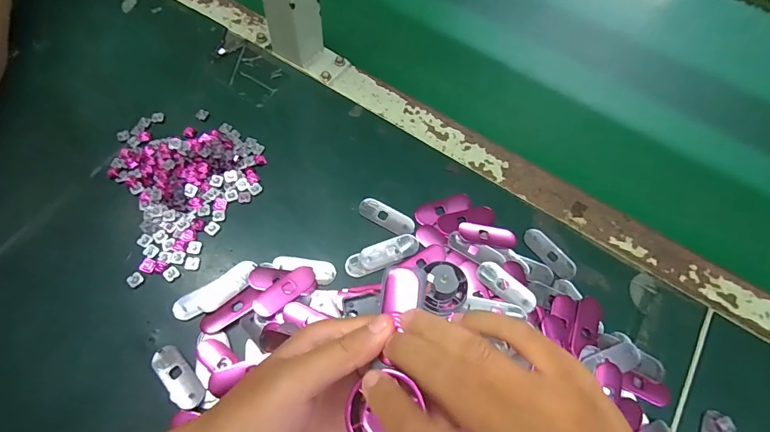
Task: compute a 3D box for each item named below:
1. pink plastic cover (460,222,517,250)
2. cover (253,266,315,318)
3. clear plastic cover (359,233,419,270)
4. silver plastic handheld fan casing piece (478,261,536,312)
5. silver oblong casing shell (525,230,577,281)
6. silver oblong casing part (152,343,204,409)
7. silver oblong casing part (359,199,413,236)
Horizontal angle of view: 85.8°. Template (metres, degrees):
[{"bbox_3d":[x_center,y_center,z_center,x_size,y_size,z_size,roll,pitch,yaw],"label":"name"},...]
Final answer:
[{"bbox_3d":[0.086,0.016,0.345,0.049,0.004,0.018,10,62,2],"label":"pink plastic cover"},{"bbox_3d":[-0.075,0.056,0.314,0.019,0.005,0.049,42,68,17],"label":"cover"},{"bbox_3d":[0.003,0.028,0.334,0.049,0.004,0.020,-19,65,-13],"label":"clear plastic cover"},{"bbox_3d":[0.094,0.056,0.322,0.018,0.008,0.048,-40,72,-21],"label":"silver plastic handheld fan casing piece"},{"bbox_3d":[0.136,0.031,0.343,0.019,0.004,0.050,-35,70,-20],"label":"silver oblong casing shell"},{"bbox_3d":[-0.144,0.111,0.286,0.020,0.004,0.047,-38,71,-20],"label":"silver oblong casing part"},{"bbox_3d":[0.001,0.000,0.349,0.049,0.004,0.020,27,64,10],"label":"silver oblong casing part"}]

